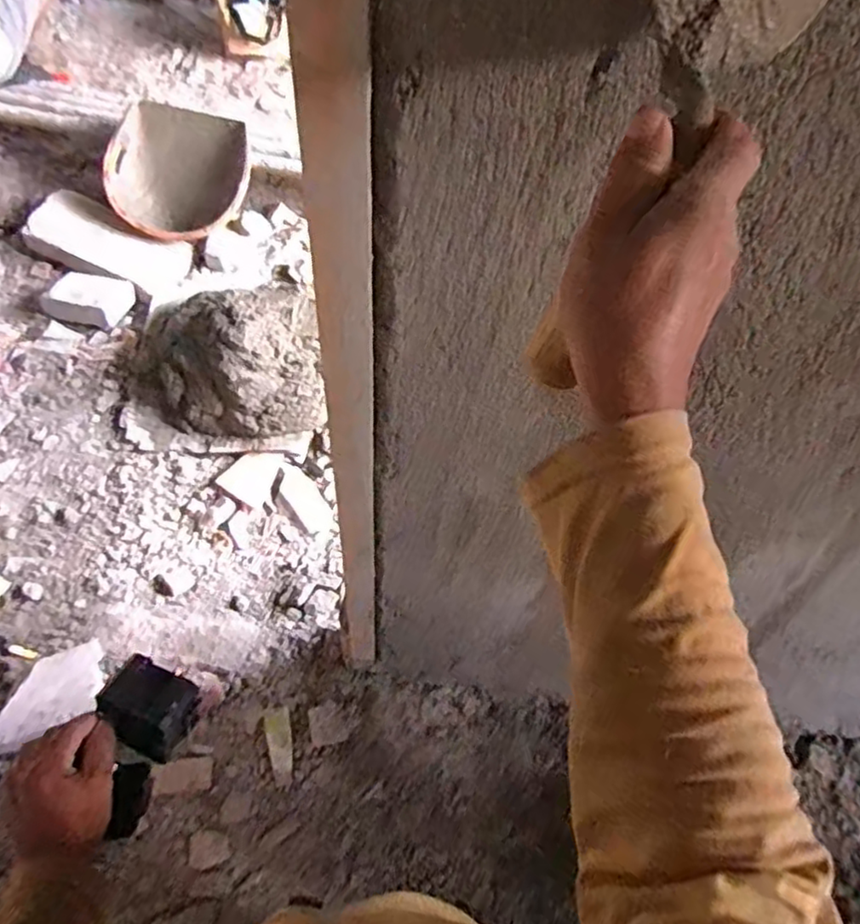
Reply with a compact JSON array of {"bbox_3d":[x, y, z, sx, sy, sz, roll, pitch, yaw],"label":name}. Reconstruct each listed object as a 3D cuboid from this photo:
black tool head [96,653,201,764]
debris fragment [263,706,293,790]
[{"bbox_3d":[-0.233,0.203,0.547,0.066,0.047,0.060,24,59,11],"label":"black tool head"},{"bbox_3d":[-0.301,0.580,1.347,0.052,0.012,0.148,-14,60,-13],"label":"debris fragment"}]

